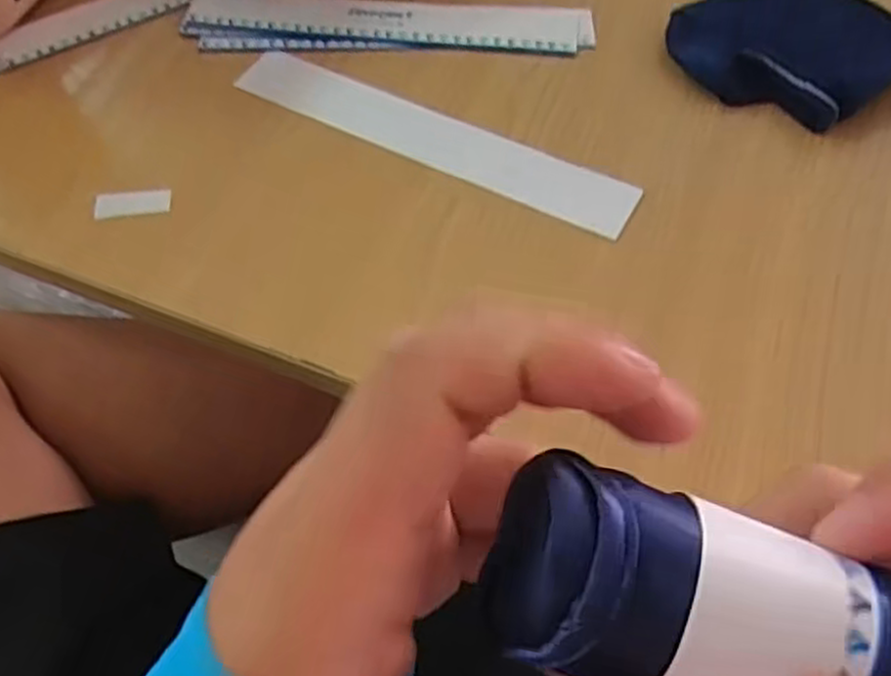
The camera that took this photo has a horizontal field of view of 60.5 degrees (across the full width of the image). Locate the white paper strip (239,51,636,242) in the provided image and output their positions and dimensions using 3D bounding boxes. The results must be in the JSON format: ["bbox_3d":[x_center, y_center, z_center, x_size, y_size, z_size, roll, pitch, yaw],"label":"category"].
[{"bbox_3d":[-0.009,-0.101,0.378,0.213,0.004,0.036,24,62,16],"label":"white paper strip"}]

